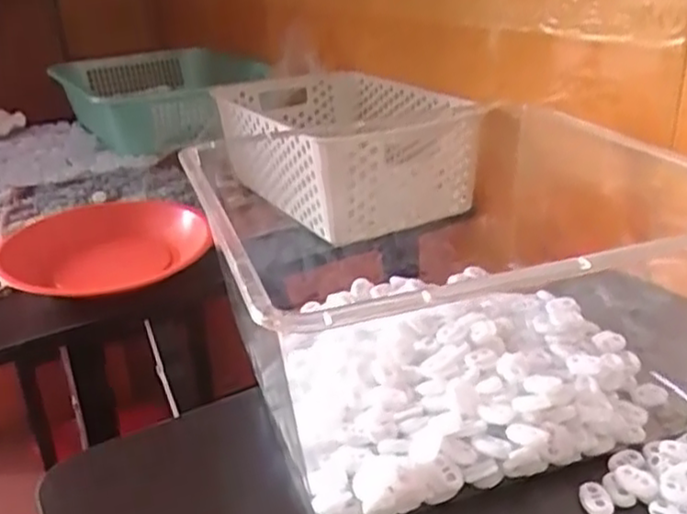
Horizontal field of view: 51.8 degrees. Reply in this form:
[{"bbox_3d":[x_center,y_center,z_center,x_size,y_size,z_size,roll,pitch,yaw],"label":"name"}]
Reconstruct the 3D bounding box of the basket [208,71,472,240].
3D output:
[{"bbox_3d":[-0.012,-0.131,0.814,0.227,0.113,0.325,-10,26,-15],"label":"basket"}]

